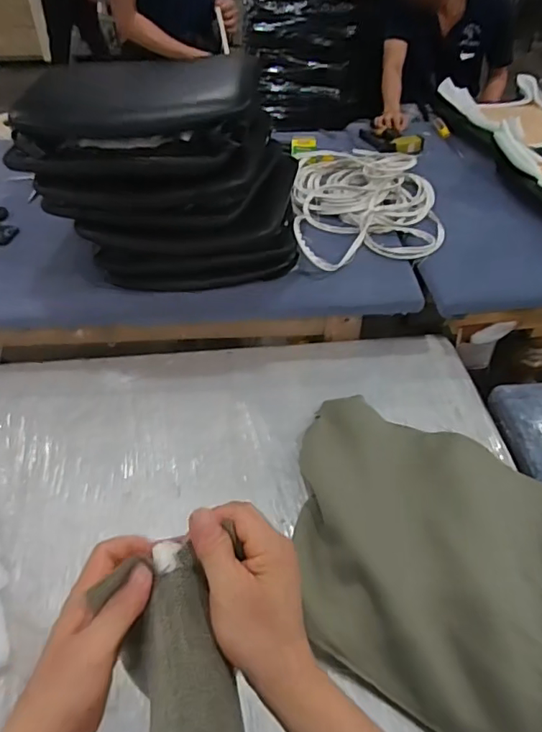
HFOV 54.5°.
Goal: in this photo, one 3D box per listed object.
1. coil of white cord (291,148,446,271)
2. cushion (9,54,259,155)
[{"bbox_3d":[0.240,-0.443,1.380,0.363,0.073,0.586,1,44,1],"label":"coil of white cord"},{"bbox_3d":[-0.246,-0.501,1.000,0.442,0.072,0.322,-3,44,-3],"label":"cushion"}]

